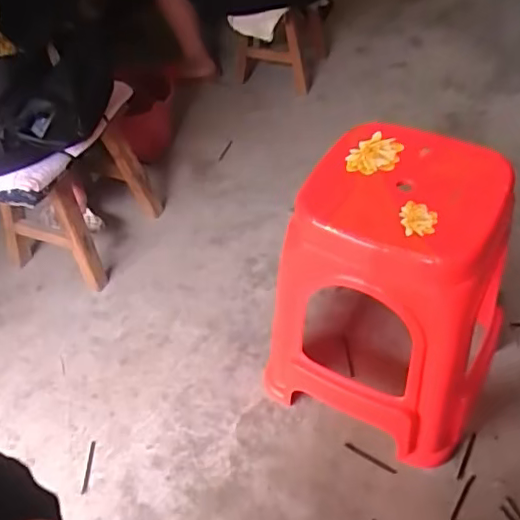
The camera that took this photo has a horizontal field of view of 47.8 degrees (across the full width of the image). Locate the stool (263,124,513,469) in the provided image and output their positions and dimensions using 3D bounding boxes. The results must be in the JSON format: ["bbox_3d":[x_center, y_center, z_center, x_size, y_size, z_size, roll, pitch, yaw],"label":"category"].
[{"bbox_3d":[0.239,0.063,1.029,0.350,0.493,0.318,22,53,24],"label":"stool"}]

